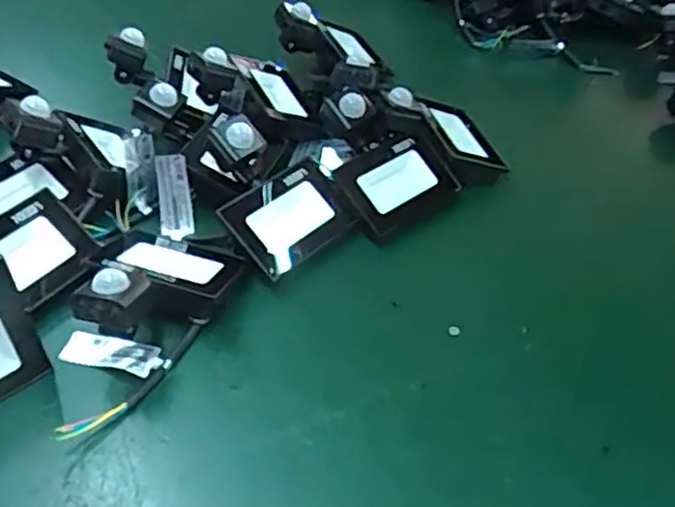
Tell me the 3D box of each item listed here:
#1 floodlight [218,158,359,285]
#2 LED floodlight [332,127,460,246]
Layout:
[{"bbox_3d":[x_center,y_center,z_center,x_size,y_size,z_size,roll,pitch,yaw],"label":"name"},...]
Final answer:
[{"bbox_3d":[-0.042,-0.029,0.570,0.095,0.022,0.078,-38,92,-28],"label":"floodlight"},{"bbox_3d":[0.050,-0.063,0.610,0.105,0.027,0.085,-35,87,-23],"label":"LED floodlight"}]

